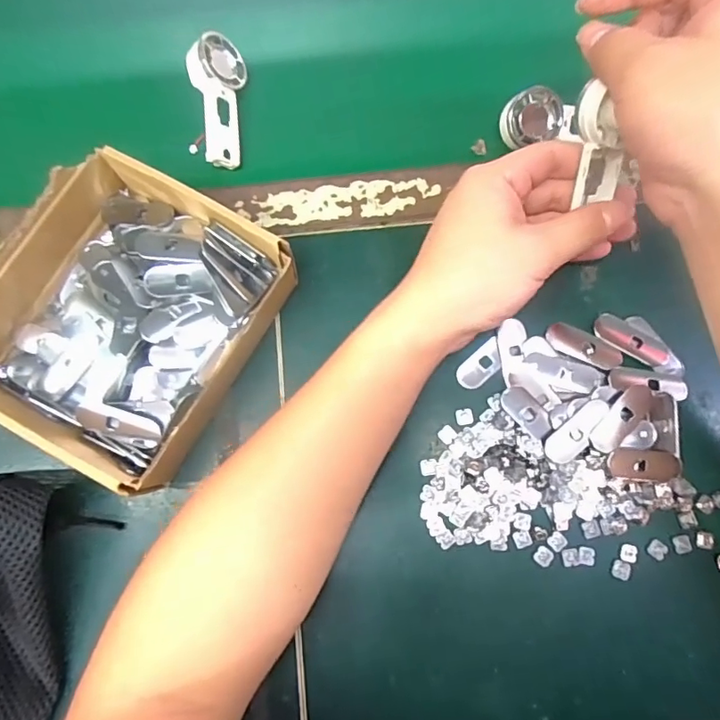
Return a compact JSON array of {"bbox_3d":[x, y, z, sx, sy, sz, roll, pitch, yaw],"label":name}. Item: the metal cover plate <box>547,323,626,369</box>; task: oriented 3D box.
[{"bbox_3d":[0.151,-0.009,0.341,0.053,0.006,0.016,25,81,6],"label":"metal cover plate"}]

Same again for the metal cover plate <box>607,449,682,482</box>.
[{"bbox_3d":[0.179,0.066,0.320,0.046,0.005,0.019,1,79,2],"label":"metal cover plate"}]

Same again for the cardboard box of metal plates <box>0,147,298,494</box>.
[{"bbox_3d":[-0.142,-0.026,0.320,0.151,0.058,0.169,29,81,6],"label":"cardboard box of metal plates"}]

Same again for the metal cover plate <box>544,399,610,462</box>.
[{"bbox_3d":[0.138,0.045,0.322,0.018,0.005,0.049,44,83,8],"label":"metal cover plate"}]

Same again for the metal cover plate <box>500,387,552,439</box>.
[{"bbox_3d":[0.108,0.033,0.329,0.017,0.004,0.036,-41,81,-6],"label":"metal cover plate"}]

